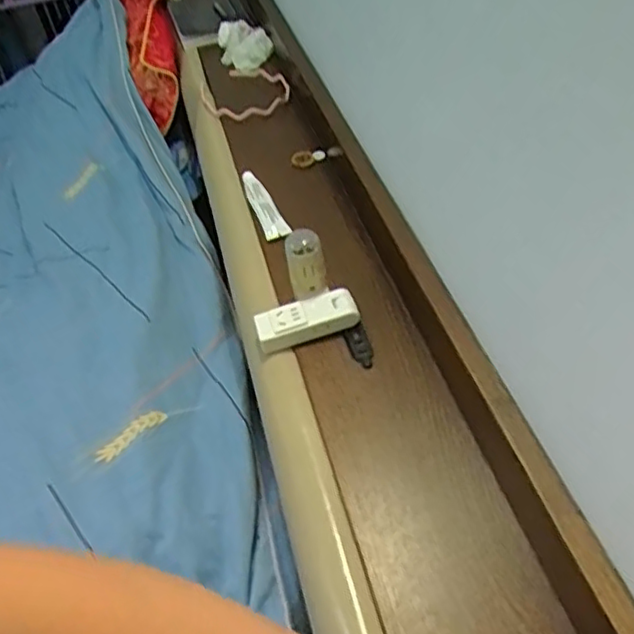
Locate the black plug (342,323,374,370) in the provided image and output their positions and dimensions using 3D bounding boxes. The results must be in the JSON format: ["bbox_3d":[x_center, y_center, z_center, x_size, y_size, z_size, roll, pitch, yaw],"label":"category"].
[{"bbox_3d":[0.040,0.026,0.602,0.019,0.007,0.046,-16,45,-9],"label":"black plug"}]

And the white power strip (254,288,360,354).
[{"bbox_3d":[-0.010,0.003,0.619,0.093,0.025,0.039,-16,45,-8],"label":"white power strip"}]

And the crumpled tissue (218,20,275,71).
[{"bbox_3d":[-0.119,-0.448,1.084,0.086,0.033,0.132,-10,45,-3],"label":"crumpled tissue"}]

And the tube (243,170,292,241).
[{"bbox_3d":[-0.061,-0.130,0.763,0.027,0.018,0.119,-18,45,-10],"label":"tube"}]

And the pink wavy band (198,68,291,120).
[{"bbox_3d":[-0.108,-0.336,0.989,0.127,0.019,0.161,-16,45,-8],"label":"pink wavy band"}]

